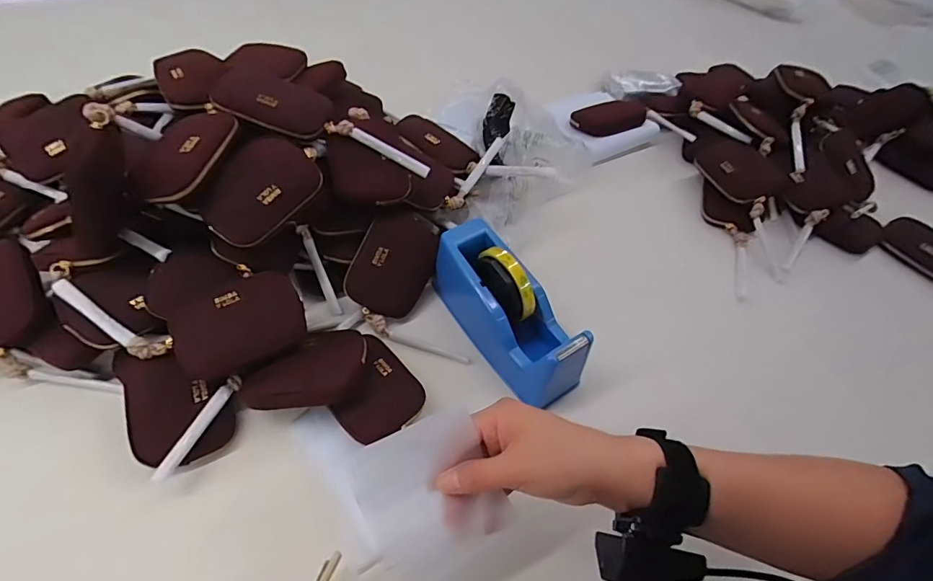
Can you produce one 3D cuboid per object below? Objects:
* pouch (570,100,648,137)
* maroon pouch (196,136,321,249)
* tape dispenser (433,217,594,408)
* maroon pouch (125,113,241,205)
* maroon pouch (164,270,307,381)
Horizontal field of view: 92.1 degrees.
[{"bbox_3d":[0.240,-0.288,0.753,0.119,0.020,0.056,-14,88,0],"label":"pouch"},{"bbox_3d":[-0.208,-0.101,0.457,0.078,0.038,0.117,44,78,-9],"label":"maroon pouch"},{"bbox_3d":[0.045,0.018,0.488,0.069,0.106,0.200,-26,60,-22],"label":"tape dispenser"},{"bbox_3d":[-0.280,-0.133,0.440,0.078,0.030,0.108,18,54,8],"label":"maroon pouch"},{"bbox_3d":[-0.220,0.031,0.435,0.114,0.023,0.083,-20,83,-16],"label":"maroon pouch"}]

